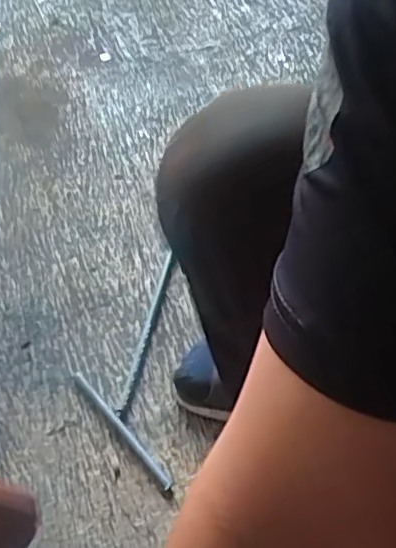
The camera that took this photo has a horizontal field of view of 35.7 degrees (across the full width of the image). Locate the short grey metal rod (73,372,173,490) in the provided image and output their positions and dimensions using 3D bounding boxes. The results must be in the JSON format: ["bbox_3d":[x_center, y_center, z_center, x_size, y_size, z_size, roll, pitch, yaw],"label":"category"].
[{"bbox_3d":[-0.094,0.180,0.732,0.011,0.010,0.191,-35,53,-23],"label":"short grey metal rod"}]

